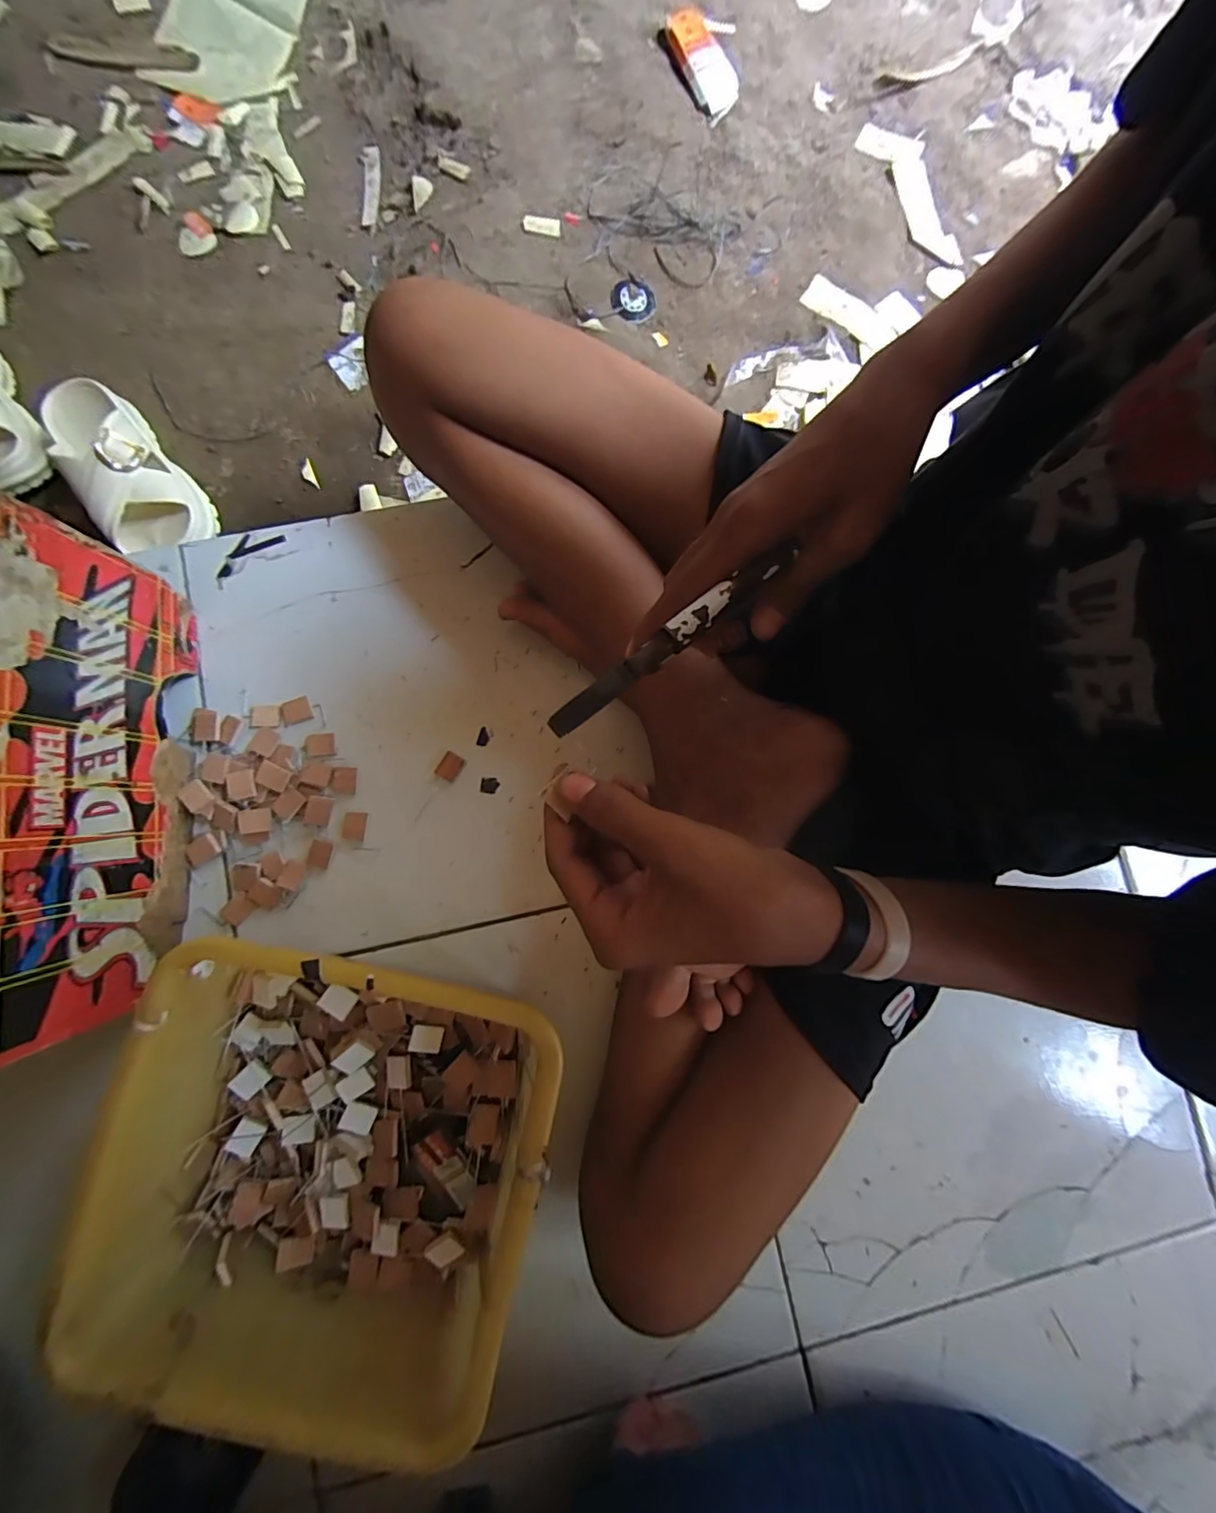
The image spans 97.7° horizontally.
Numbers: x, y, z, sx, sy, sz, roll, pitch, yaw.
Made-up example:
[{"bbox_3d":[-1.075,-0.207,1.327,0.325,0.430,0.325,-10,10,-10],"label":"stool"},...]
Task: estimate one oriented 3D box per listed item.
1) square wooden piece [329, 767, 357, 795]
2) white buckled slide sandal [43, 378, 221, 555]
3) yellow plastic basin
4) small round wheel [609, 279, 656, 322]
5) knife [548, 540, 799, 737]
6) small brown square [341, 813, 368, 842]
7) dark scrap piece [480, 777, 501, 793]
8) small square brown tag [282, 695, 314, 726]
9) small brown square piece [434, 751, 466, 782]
[{"bbox_3d":[-0.233,0.021,0.469,0.021,0.004,0.023,4,85,-3],"label":"square wooden piece"},{"bbox_3d":[-0.532,-0.313,0.578,0.098,0.093,0.204,-38,88,-6],"label":"white buckled slide sandal"},{"bbox_3d":[-0.179,0.274,0.364,0.263,0.098,0.264,12,80,3],"label":"yellow plastic basin"},{"bbox_3d":[0.030,-0.546,0.641,0.052,0.013,0.050,0,85,-3],"label":"small round wheel"},{"bbox_3d":[0.029,-0.057,0.263,0.140,0.010,0.013,-38,81,-4],"label":"knife"},{"bbox_3d":[-0.222,0.061,0.465,0.019,0.004,0.024,7,85,-2],"label":"small brown square"},{"bbox_3d":[-0.106,0.026,0.477,0.016,0.004,0.014,2,85,-3],"label":"dark scrap piece"},{"bbox_3d":[-0.278,-0.041,0.475,0.024,0.004,0.021,-21,86,-5],"label":"small square brown tag"},{"bbox_3d":[-0.141,0.009,0.474,0.020,0.004,0.023,31,84,0],"label":"small brown square piece"}]

